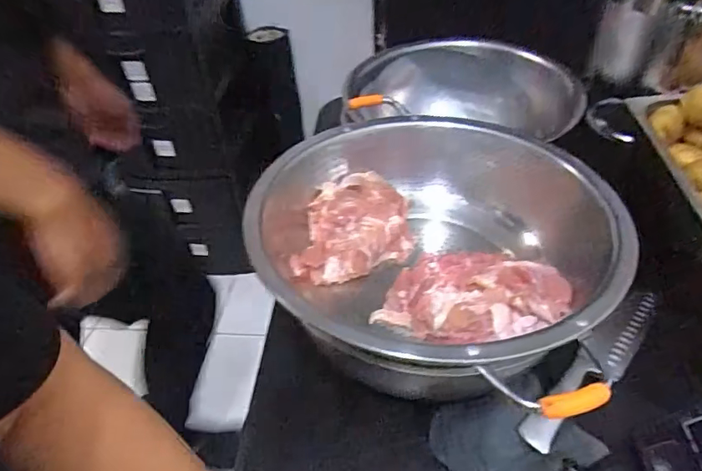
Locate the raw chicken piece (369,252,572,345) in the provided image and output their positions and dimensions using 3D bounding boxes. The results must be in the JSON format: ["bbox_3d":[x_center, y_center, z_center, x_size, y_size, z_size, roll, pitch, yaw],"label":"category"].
[{"bbox_3d":[0.125,0.064,0.524,0.192,0.056,0.143,8,43,13],"label":"raw chicken piece"}]

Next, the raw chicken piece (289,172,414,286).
[{"bbox_3d":[0.004,-0.013,0.626,0.145,0.053,0.152,-4,42,0],"label":"raw chicken piece"}]

